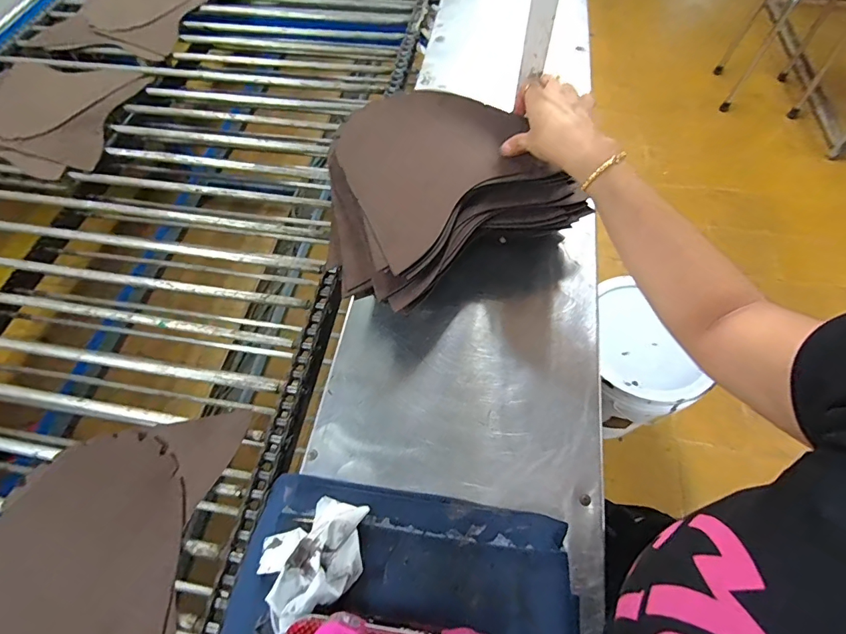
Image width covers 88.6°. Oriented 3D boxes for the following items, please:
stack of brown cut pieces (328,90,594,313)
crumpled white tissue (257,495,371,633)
[{"bbox_3d":[0.008,-0.161,0.510,0.283,0.058,0.249,-28,65,-14],"label":"stack of brown cut pieces"},{"bbox_3d":[-0.093,0.206,0.382,0.104,0.055,0.077,-35,67,-17],"label":"crumpled white tissue"}]

